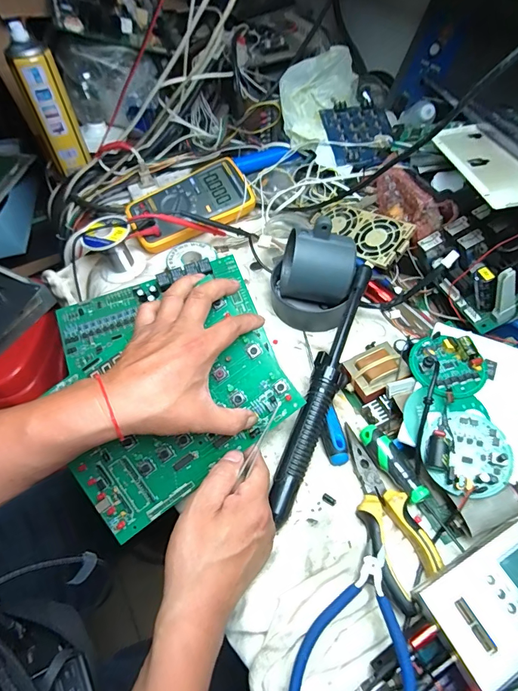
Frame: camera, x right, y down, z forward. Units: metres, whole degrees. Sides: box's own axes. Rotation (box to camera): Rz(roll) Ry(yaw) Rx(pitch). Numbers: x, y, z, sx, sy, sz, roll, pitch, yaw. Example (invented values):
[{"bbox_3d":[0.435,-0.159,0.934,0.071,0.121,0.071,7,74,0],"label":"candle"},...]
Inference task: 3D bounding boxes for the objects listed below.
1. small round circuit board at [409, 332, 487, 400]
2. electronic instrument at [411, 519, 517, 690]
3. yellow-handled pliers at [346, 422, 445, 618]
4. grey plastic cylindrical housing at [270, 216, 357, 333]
[{"bbox_3d":[0.185,0.018,0.383,0.063,0.023,0.068,-1,56,2],"label":"small round circuit board"},{"bbox_3d":[0.176,0.185,0.283,0.099,0.016,0.070,-26,58,-14],"label":"electronic instrument"},{"bbox_3d":[0.107,0.140,0.339,0.049,0.014,0.152,-16,57,-8],"label":"yellow-handled pliers"},{"bbox_3d":[0.061,-0.083,0.462,0.094,0.119,0.075,9,57,9],"label":"grey plastic cylindrical housing"}]

